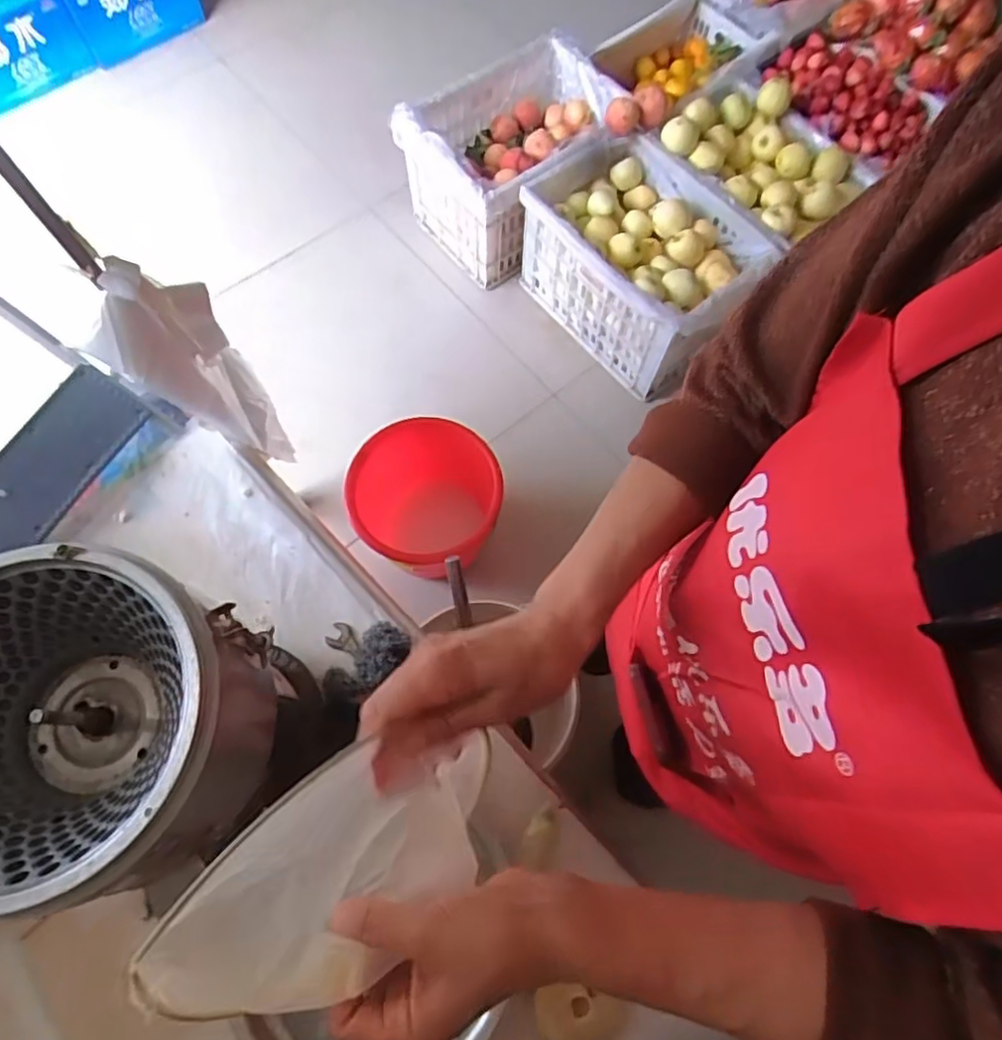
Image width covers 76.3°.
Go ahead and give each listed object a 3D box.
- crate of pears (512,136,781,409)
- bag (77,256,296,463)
[{"bbox_3d":[0.342,-0.629,1.581,0.387,0.285,0.523,-41,75,-15],"label":"crate of pears"},{"bbox_3d":[-0.435,-0.199,0.900,0.164,0.320,0.186,-36,74,-14],"label":"bag"}]

